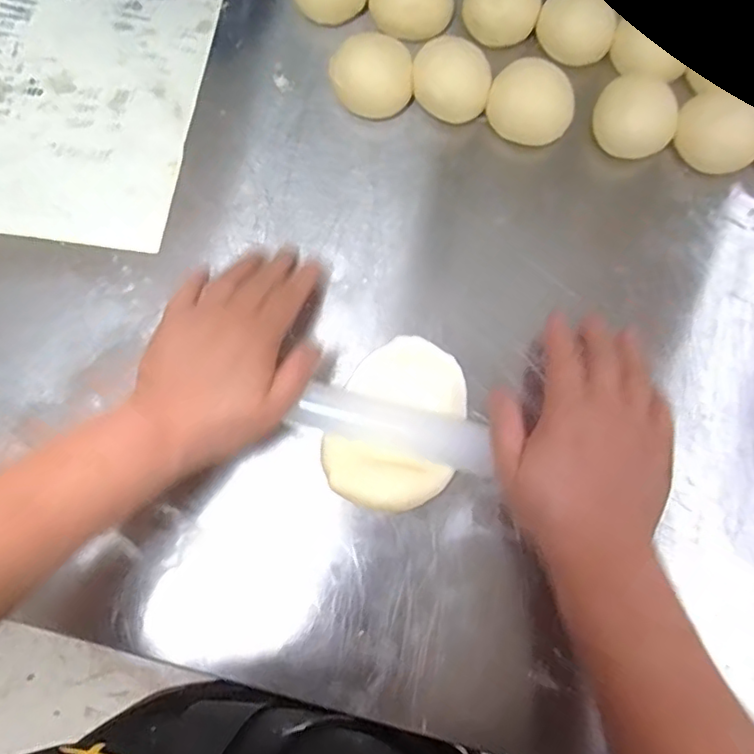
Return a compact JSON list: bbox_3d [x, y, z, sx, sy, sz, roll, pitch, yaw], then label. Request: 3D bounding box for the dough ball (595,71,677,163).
[{"bbox_3d":[0.190,-0.190,0.452,0.058,0.034,0.052,31,77,9],"label":"dough ball"}]

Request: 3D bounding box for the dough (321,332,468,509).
[{"bbox_3d":[0.014,0.029,0.398,0.081,0.011,0.115,15,69,0],"label":"dough"}]

